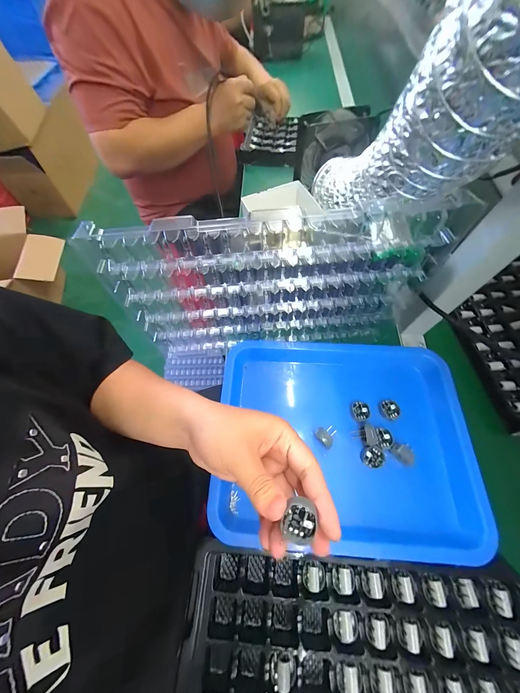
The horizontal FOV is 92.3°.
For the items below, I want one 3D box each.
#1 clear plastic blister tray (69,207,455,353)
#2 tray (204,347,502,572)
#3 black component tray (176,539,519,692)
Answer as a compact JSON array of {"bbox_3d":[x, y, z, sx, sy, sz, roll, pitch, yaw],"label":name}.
[{"bbox_3d":[0.019,-0.069,0.326,0.383,0.208,0.046,-2,63,-1],"label":"clear plastic blister tray"},{"bbox_3d":[0.113,0.122,0.349,0.334,0.045,0.261,2,63,1],"label":"tray"},{"bbox_3d":[0.098,0.328,0.249,0.352,0.043,0.190,3,64,1],"label":"black component tray"}]

